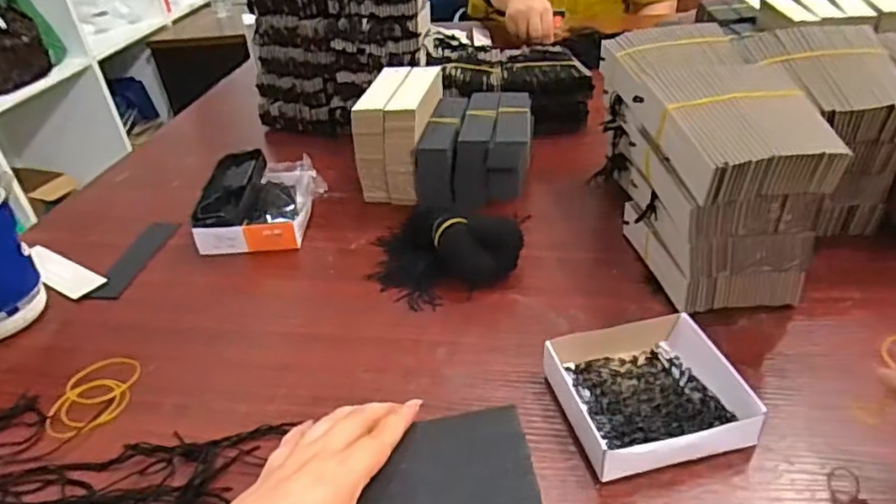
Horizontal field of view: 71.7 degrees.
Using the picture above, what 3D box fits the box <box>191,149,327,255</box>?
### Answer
[{"bbox_3d":[-0.184,-0.050,0.621,0.116,0.056,0.113,-3,32,1],"label":"box"}]

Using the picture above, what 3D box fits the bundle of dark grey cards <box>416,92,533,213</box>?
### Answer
[{"bbox_3d":[0.034,-0.113,0.672,0.108,0.079,0.135,3,33,11],"label":"bundle of dark grey cards"}]

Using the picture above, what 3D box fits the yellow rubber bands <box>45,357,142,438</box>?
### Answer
[{"bbox_3d":[-0.254,0.100,0.447,0.053,0.004,0.075,-5,32,-2],"label":"yellow rubber bands"}]

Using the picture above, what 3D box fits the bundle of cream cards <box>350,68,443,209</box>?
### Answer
[{"bbox_3d":[-0.049,-0.129,0.674,0.070,0.106,0.130,4,33,12],"label":"bundle of cream cards"}]

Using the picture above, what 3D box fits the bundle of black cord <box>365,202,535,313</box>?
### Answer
[{"bbox_3d":[-0.014,-0.003,0.536,0.144,0.051,0.094,11,35,22],"label":"bundle of black cord"}]

